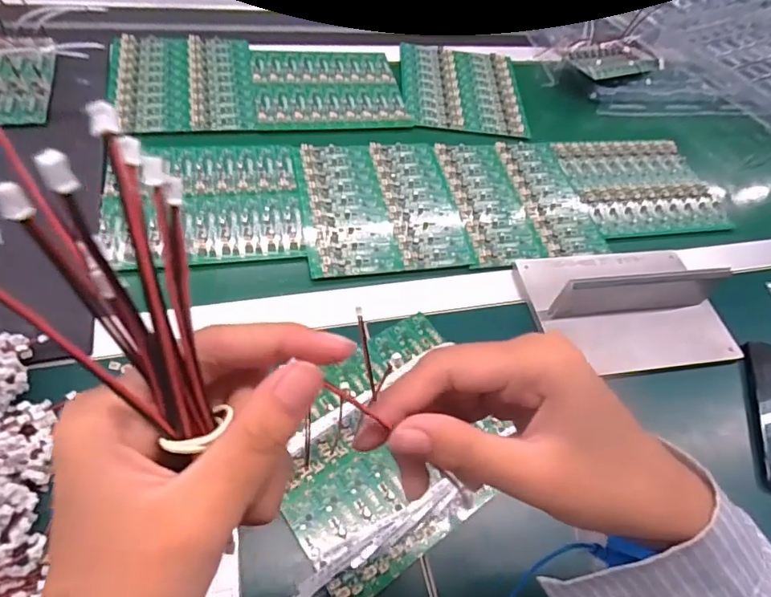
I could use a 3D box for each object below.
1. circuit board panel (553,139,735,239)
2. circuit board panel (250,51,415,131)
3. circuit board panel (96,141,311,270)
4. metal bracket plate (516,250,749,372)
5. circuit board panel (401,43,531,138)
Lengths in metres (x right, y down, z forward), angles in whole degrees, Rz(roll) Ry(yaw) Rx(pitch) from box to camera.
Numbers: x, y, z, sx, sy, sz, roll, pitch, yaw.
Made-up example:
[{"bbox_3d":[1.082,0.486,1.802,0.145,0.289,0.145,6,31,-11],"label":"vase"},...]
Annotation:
[{"bbox_3d":[0.329,-0.146,0.649,0.190,0.007,0.164,-4,55,-13],"label":"circuit board panel"},{"bbox_3d":[-0.074,-0.283,0.678,0.193,0.009,0.168,-4,55,-13],"label":"circuit board panel"},{"bbox_3d":[-0.190,-0.110,0.541,0.202,0.012,0.174,-4,55,-12],"label":"circuit board panel"},{"bbox_3d":[0.249,0.000,0.509,0.200,0.053,0.139,-4,57,-12],"label":"metal bracket plate"},{"bbox_3d":[0.109,-0.301,0.725,0.169,0.009,0.192,4,53,-7],"label":"circuit board panel"}]

